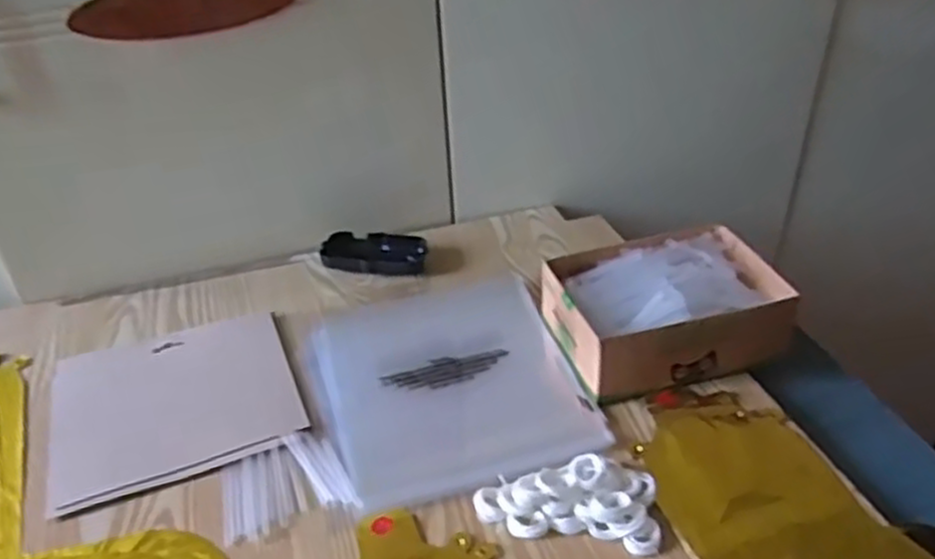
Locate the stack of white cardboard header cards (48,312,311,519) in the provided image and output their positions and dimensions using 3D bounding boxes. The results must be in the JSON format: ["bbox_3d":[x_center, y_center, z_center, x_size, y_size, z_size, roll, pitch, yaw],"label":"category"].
[{"bbox_3d":[-0.250,0.099,0.643,0.196,0.006,0.181,-16,37,-16],"label":"stack of white cardboard header cards"}]

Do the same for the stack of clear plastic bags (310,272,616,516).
[{"bbox_3d":[-0.019,0.079,0.659,0.207,0.010,0.245,-12,36,-11],"label":"stack of clear plastic bags"}]

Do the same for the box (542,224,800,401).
[{"bbox_3d":[0.170,0.023,0.653,0.181,0.070,0.125,-11,36,-10],"label":"box"}]

